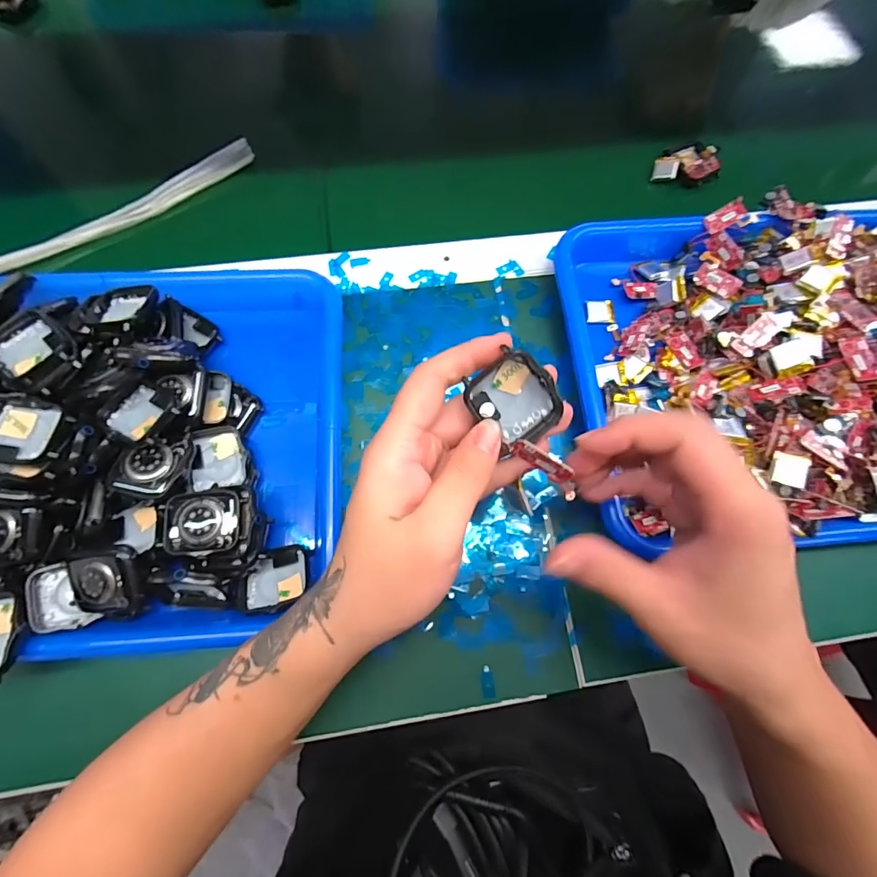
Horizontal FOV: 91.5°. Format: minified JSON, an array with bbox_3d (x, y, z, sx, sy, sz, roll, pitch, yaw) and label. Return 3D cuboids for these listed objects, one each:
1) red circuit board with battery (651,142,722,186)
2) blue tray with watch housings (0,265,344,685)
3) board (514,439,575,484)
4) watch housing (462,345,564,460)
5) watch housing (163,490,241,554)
[{"bbox_3d":[0.224,-0.250,0.389,0.059,0.011,0.044,-15,74,-5],"label":"red circuit board with battery"},{"bbox_3d":[-0.229,0.003,0.271,0.331,0.061,0.258,-6,74,-3],"label":"blue tray with watch housings"},{"bbox_3d":[0.049,0.011,0.199,0.029,0.013,0.005,34,76,4],"label":"board"},{"bbox_3d":[0.037,-0.018,0.205,0.037,0.009,0.044,-35,112,2],"label":"watch housing"},{"bbox_3d":[-0.140,0.048,0.251,0.042,0.007,0.037,-2,73,-2],"label":"watch housing"}]

